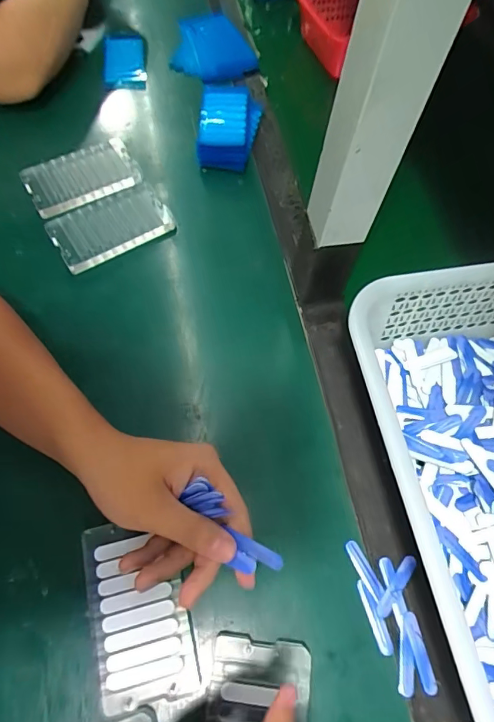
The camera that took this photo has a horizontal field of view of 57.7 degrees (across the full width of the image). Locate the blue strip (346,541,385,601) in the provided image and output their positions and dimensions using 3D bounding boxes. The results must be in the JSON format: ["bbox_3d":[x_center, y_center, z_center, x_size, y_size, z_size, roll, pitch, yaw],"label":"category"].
[{"bbox_3d":[0.092,0.161,0.346,0.011,0.004,0.044,-25,67,-15],"label":"blue strip"}]

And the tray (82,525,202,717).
[{"bbox_3d":[-0.079,0.177,0.324,0.066,0.004,0.118,-13,67,-9],"label":"tray"}]

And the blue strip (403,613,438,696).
[{"bbox_3d":[0.126,0.211,0.324,0.011,0.004,0.050,-8,64,-7],"label":"blue strip"}]

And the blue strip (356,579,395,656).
[{"bbox_3d":[0.095,0.190,0.333,0.011,0.004,0.050,-15,65,-11],"label":"blue strip"}]

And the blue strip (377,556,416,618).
[{"bbox_3d":[0.115,0.171,0.342,0.010,0.004,0.050,36,67,14],"label":"blue strip"}]

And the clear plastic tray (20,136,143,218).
[{"bbox_3d":[-0.184,-0.205,0.503,0.119,0.018,0.069,-30,69,-17],"label":"clear plastic tray"}]

